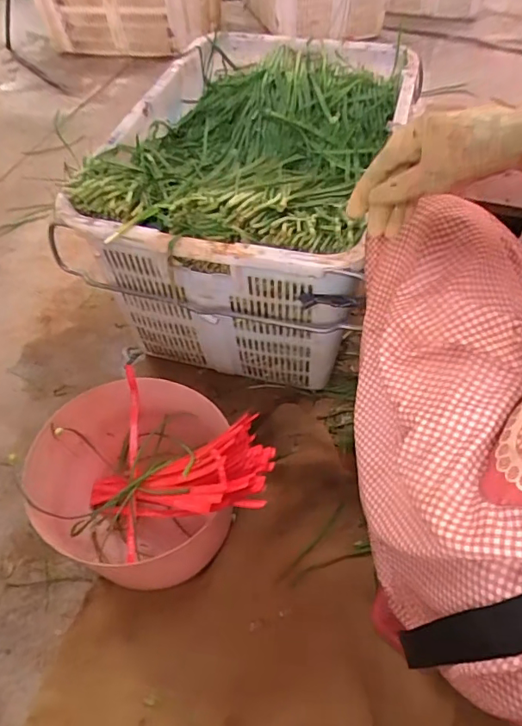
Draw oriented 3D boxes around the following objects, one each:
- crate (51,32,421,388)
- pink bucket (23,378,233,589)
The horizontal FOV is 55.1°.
[{"bbox_3d":[0.003,-0.361,1.038,0.506,0.350,0.792,13,57,12],"label":"crate"},{"bbox_3d":[-0.194,0.178,0.770,0.226,0.195,0.247,-2,51,2],"label":"pink bucket"}]

